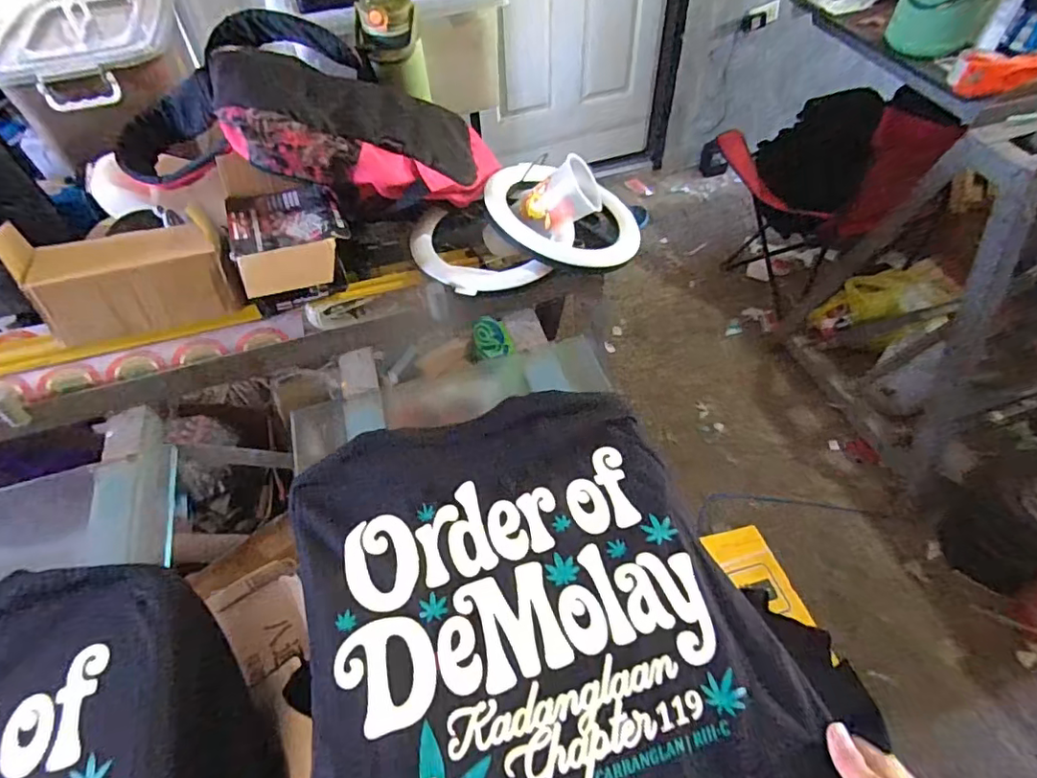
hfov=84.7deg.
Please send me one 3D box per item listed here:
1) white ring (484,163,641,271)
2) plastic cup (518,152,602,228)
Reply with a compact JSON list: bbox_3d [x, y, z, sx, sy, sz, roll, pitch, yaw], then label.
[{"bbox_3d":[0.063,-0.257,0.839,0.242,0.045,0.194,35,59,3],"label":"white ring"},{"bbox_3d":[0.062,-0.277,0.839,0.111,0.086,0.078,-23,89,29],"label":"plastic cup"}]

